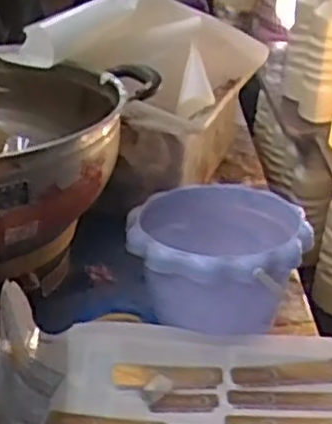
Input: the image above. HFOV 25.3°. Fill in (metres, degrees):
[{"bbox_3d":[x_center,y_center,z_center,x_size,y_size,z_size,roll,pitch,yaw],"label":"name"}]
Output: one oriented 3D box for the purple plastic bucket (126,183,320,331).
[{"bbox_3d":[0.045,0.053,0.663,0.149,0.112,0.150,3,25,-1],"label":"purple plastic bucket"}]

